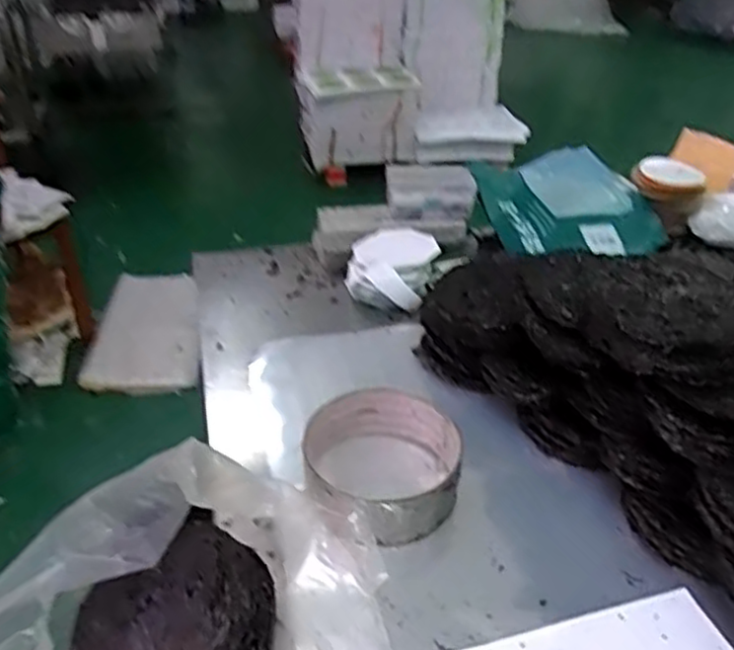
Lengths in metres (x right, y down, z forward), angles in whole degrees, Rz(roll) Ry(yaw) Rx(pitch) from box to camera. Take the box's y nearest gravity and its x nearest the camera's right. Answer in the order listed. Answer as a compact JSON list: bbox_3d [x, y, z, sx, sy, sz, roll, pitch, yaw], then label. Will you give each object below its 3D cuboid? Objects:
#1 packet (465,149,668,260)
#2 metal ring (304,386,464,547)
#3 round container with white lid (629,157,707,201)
[{"bbox_3d":[0.417,-0.263,1.556,0.360,0.075,0.361,-12,36,-18],"label":"packet"},{"bbox_3d":[0.022,0.186,0.958,0.198,0.095,0.212,1,34,0],"label":"metal ring"},{"bbox_3d":[0.650,-0.318,1.553,0.153,0.048,0.144,12,36,16],"label":"round container with white lid"}]

